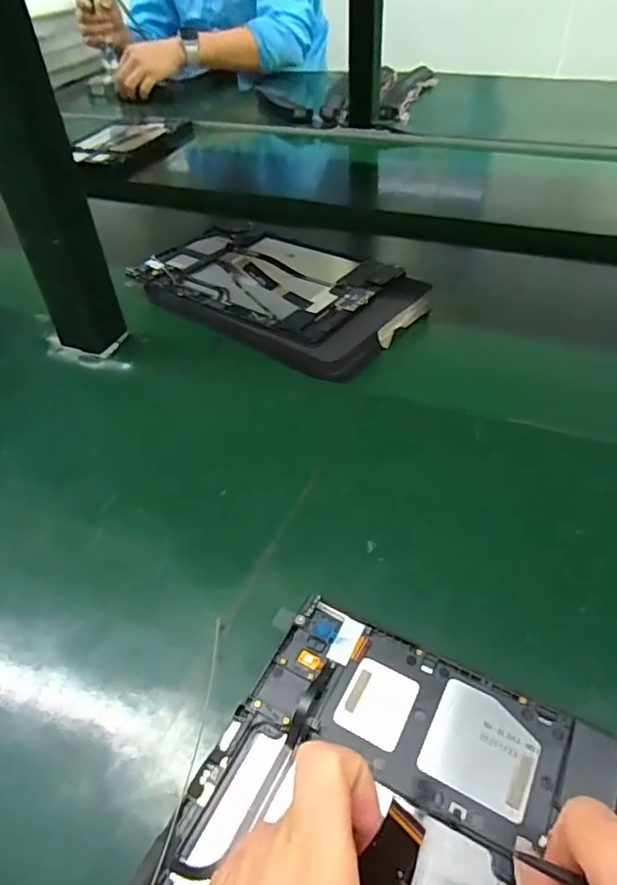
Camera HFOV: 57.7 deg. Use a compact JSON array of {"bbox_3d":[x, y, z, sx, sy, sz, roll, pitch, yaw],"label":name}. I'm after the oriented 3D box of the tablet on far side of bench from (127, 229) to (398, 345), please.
[{"bbox_3d":[-0.041,-0.168,0.548,0.235,0.010,0.153,29,53,29],"label":"tablet on far side of bench"}]

